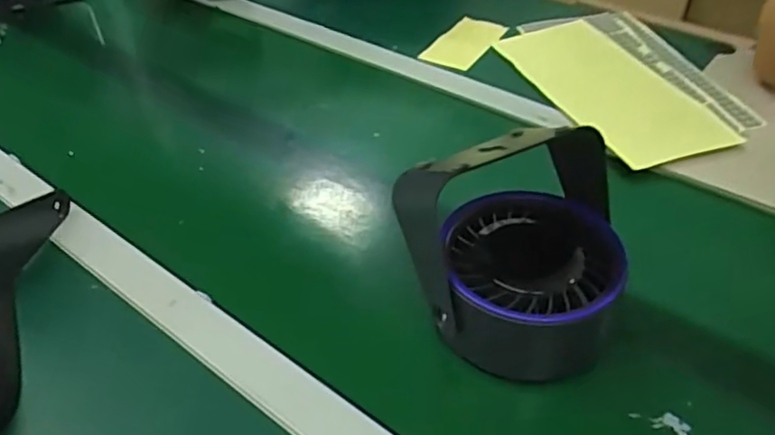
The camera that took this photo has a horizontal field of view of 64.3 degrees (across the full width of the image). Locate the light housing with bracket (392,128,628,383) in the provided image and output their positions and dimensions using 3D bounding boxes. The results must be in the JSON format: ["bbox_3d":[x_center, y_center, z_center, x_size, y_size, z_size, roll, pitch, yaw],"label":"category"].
[{"bbox_3d":[0.090,0.022,0.463,0.152,0.130,0.133,6,42,6],"label":"light housing with bracket"}]

